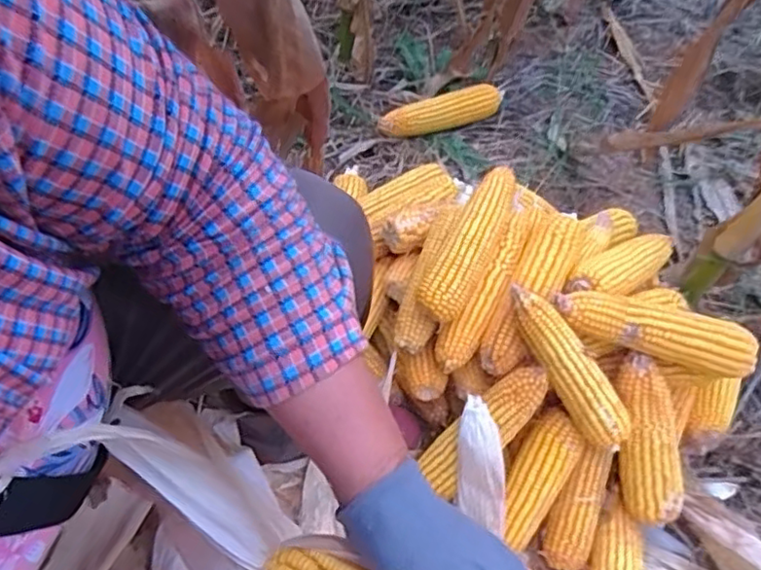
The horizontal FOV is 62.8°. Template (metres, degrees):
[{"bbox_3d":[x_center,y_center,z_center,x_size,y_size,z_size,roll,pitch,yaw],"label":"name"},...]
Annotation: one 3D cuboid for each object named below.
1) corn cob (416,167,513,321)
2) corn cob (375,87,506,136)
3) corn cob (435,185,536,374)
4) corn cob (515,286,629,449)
[{"bbox_3d":[0.108,-0.053,0.727,0.053,0.055,0.200,25,75,12],"label":"corn cob"},{"bbox_3d":[0.108,-0.298,1.067,0.228,0.045,0.057,-20,65,-17],"label":"corn cob"},{"bbox_3d":[0.134,-0.009,0.754,0.046,0.060,0.244,28,61,9],"label":"corn cob"},{"bbox_3d":[0.210,0.092,0.683,0.052,0.040,0.216,-37,99,-20],"label":"corn cob"}]

